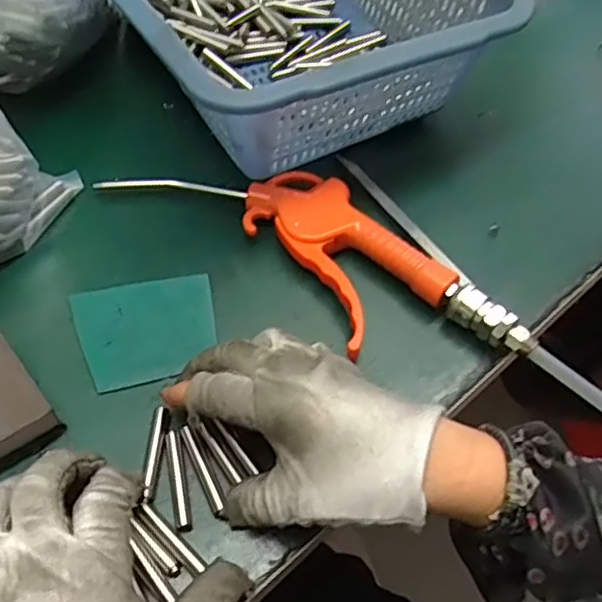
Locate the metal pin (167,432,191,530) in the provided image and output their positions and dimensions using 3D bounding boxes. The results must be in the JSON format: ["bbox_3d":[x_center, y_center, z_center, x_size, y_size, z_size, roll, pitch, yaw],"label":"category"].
[{"bbox_3d":[-0.059,0.085,0.303,0.006,0.004,0.049,-10,55,-9],"label":"metal pin"}]

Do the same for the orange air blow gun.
[{"bbox_3d":[0.010,-0.035,0.383,0.262,0.031,0.096,34,60,20],"label":"orange air blow gun"}]

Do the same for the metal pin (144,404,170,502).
[{"bbox_3d":[-0.072,0.075,0.312,0.007,0.005,0.046,4,54,1],"label":"metal pin"}]

